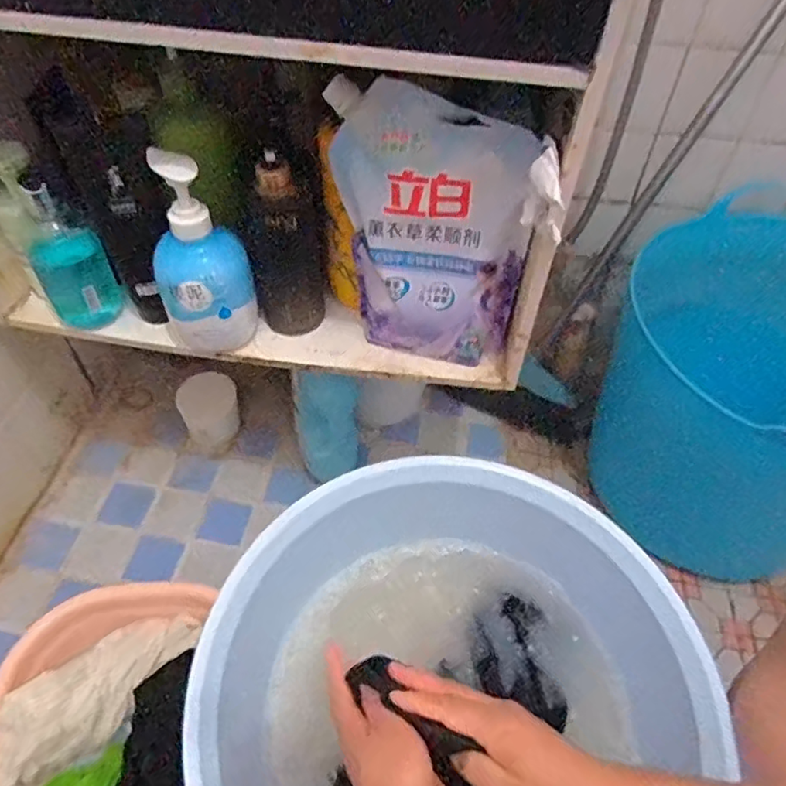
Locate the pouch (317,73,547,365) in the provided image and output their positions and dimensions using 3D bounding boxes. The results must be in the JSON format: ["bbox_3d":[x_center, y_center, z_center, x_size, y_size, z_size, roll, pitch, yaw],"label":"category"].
[{"bbox_3d":[0.026,-0.140,0.525,0.180,0.231,0.066,22,53,17],"label":"pouch"}]

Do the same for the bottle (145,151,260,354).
[{"bbox_3d":[-0.181,-0.120,0.540,0.087,0.190,0.065,-9,51,-9],"label":"bottle"}]

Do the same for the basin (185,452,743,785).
[{"bbox_3d":[0.046,0.263,0.495,0.389,0.180,0.370,1,50,-1],"label":"basin"}]

